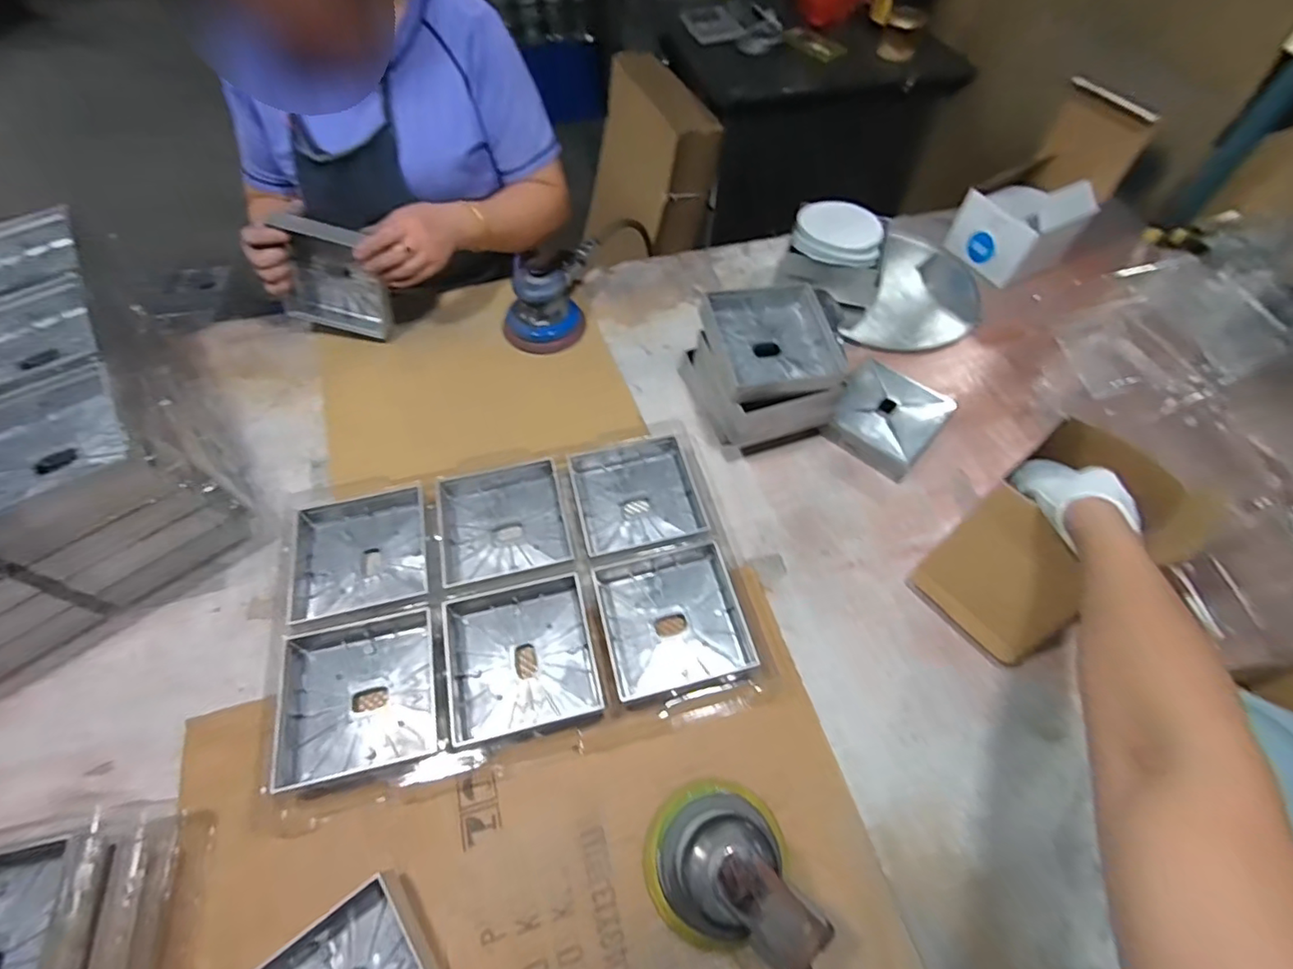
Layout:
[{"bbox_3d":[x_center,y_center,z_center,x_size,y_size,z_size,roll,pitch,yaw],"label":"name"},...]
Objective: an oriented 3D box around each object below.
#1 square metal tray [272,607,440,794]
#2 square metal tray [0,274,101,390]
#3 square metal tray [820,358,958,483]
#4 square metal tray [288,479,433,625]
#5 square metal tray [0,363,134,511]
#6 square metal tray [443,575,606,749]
[{"bbox_3d":[-0.263,0.195,0.524,0.136,0.033,0.141,-13,56,-9],"label":"square metal tray"},{"bbox_3d":[-0.607,-0.137,0.548,0.132,0.033,0.167,-32,63,-19],"label":"square metal tray"},{"bbox_3d":[0.303,-0.086,0.717,0.126,0.036,0.140,36,62,21],"label":"square metal tray"},{"bbox_3d":[-0.303,0.070,0.604,0.138,0.034,0.142,-13,57,-9],"label":"square metal tray"},{"bbox_3d":[-0.528,-0.039,0.490,0.136,0.032,0.140,-34,64,-20],"label":"square metal tray"},{"bbox_3d":[-0.120,0.165,0.544,0.137,0.033,0.141,-12,56,-9],"label":"square metal tray"}]

